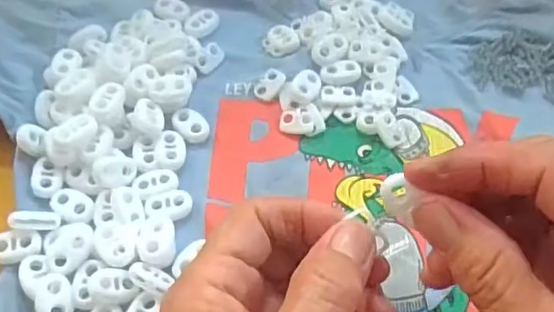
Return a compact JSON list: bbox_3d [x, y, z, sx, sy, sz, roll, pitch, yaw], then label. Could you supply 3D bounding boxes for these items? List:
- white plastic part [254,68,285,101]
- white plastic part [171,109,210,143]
[{"bbox_3d":[-0.004,-0.039,0.322,0.013,0.005,0.018,35,64,20],"label":"white plastic part"},{"bbox_3d":[-0.045,-0.017,0.308,0.016,0.004,0.022,-33,64,-20],"label":"white plastic part"}]

